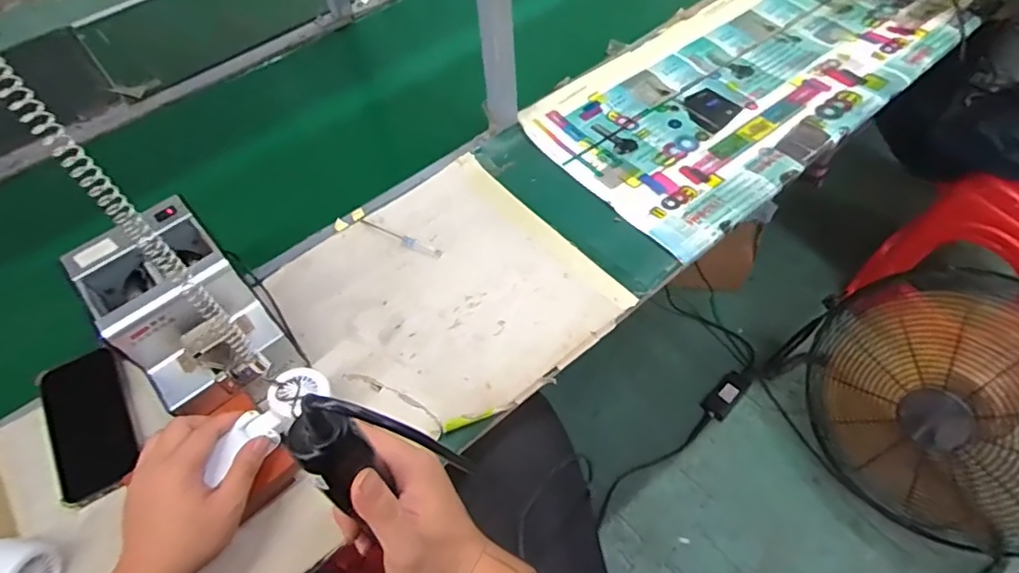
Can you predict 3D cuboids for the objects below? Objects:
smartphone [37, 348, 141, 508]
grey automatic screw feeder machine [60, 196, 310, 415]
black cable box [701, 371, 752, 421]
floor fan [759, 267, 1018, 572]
[{"bbox_3d":[-0.453,0.145,0.616,0.081,0.011,0.163,-26,65,-15],"label":"smartphone"},{"bbox_3d":[-0.327,0.028,0.589,0.132,0.137,0.176,-39,62,-19],"label":"grey automatic screw feeder machine"},{"bbox_3d":[0.521,0.256,1.373,0.059,0.024,0.132,38,67,26],"label":"black cable box"},{"bbox_3d":[0.796,0.244,1.056,0.260,0.429,0.551,-17,57,-7],"label":"floor fan"}]

